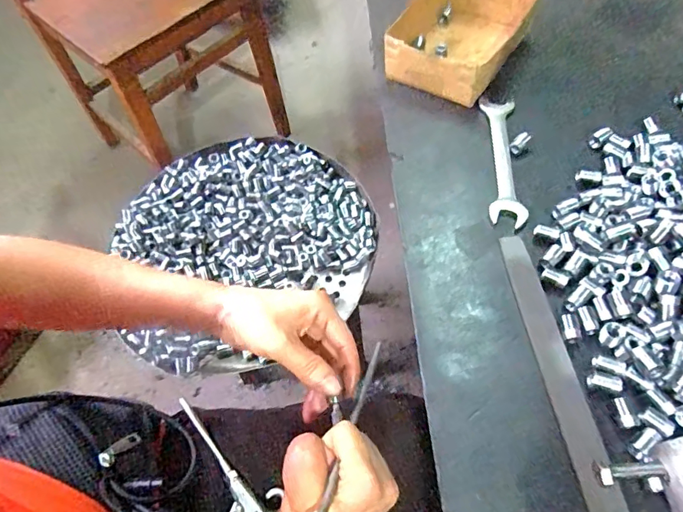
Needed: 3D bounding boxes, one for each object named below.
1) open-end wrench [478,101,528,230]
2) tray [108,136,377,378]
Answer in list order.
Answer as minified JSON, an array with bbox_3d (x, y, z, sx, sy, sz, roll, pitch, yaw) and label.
[{"bbox_3d":[0.161,-0.099,0.469,0.034,0.004,0.165,4,59,6],"label":"open-end wrench"},{"bbox_3d":[-0.137,-0.027,0.675,0.350,0.042,0.352,-2,58,3],"label":"tray"}]

